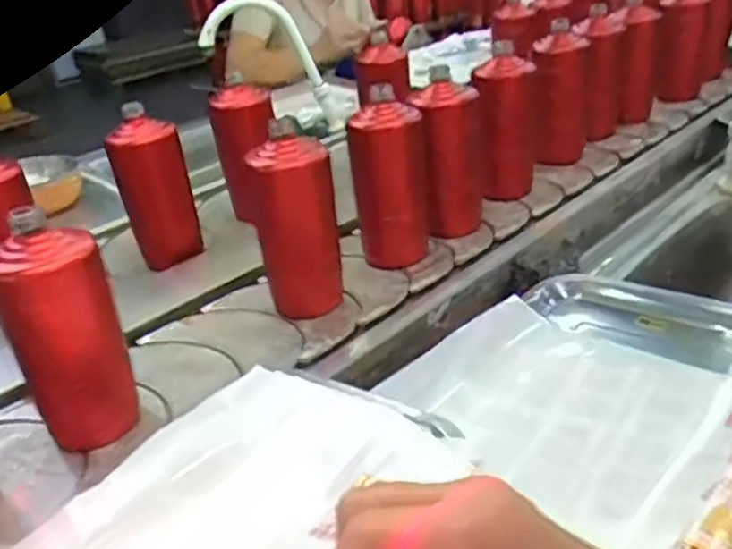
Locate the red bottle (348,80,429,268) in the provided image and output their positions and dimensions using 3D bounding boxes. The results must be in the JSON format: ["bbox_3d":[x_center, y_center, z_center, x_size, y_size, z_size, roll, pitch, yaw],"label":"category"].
[{"bbox_3d":[0.025,-0.099,0.769,0.064,0.175,0.056,14,35,36],"label":"red bottle"}]

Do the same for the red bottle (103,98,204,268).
[{"bbox_3d":[-0.248,-0.101,0.829,0.059,0.171,0.069,20,38,36],"label":"red bottle"}]

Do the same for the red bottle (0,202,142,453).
[{"bbox_3d":[-0.234,0.048,0.552,0.073,0.174,0.058,0,29,14],"label":"red bottle"}]

